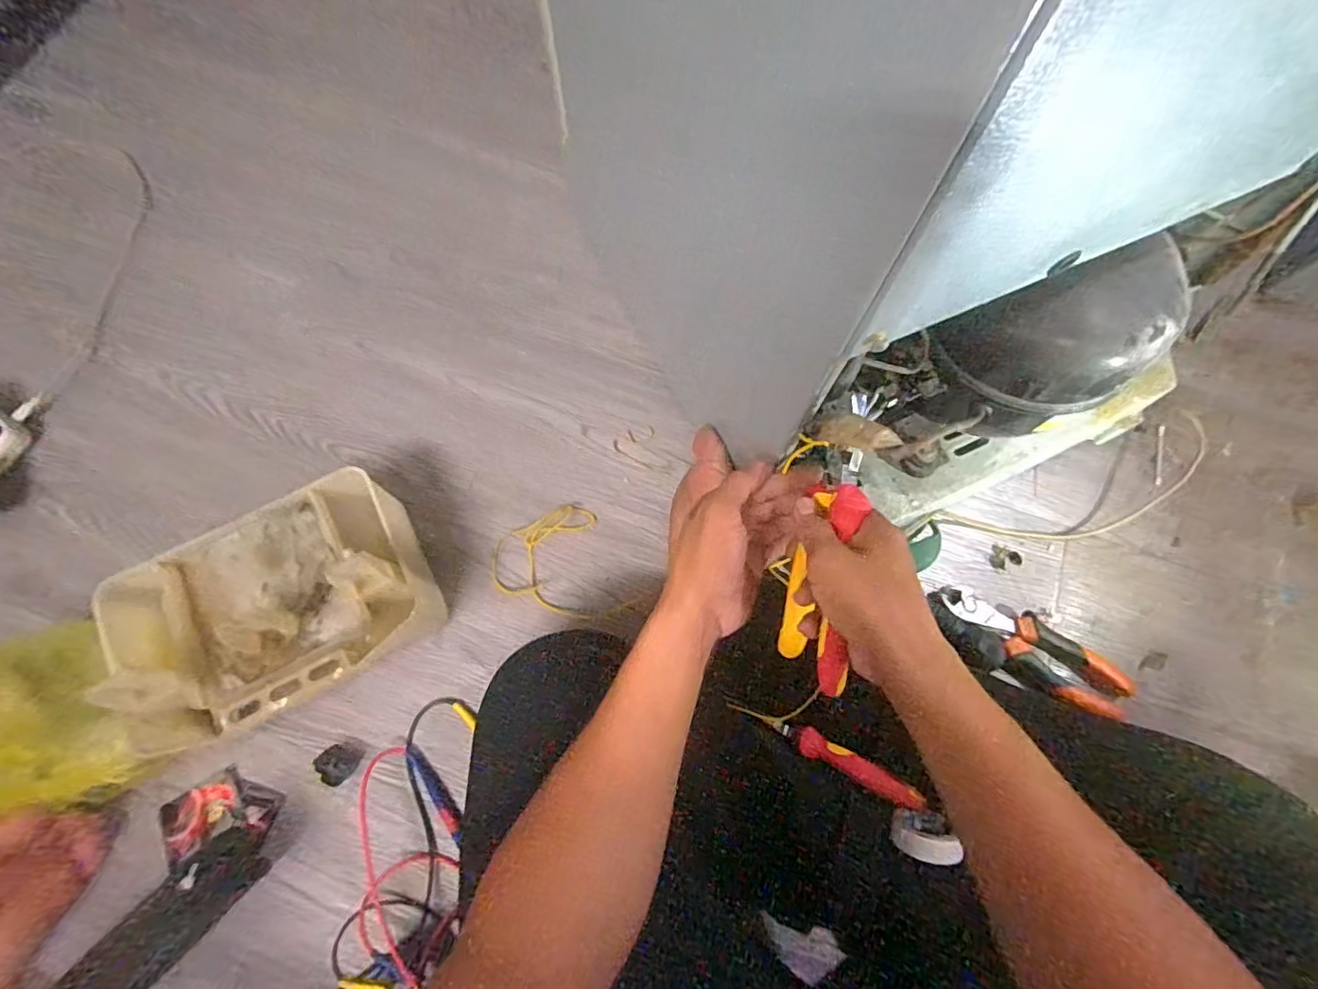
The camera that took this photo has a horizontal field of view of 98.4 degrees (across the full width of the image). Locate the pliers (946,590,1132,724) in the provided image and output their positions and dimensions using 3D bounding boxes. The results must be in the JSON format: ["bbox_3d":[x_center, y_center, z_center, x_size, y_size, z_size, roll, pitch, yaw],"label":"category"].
[{"bbox_3d":[0.345,0.145,0.523,0.174,0.016,0.064,29,56,12],"label":"pliers"}]

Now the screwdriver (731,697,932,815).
[{"bbox_3d":[0.136,0.214,0.478,0.161,0.021,0.022,20,71,29],"label":"screwdriver"}]

